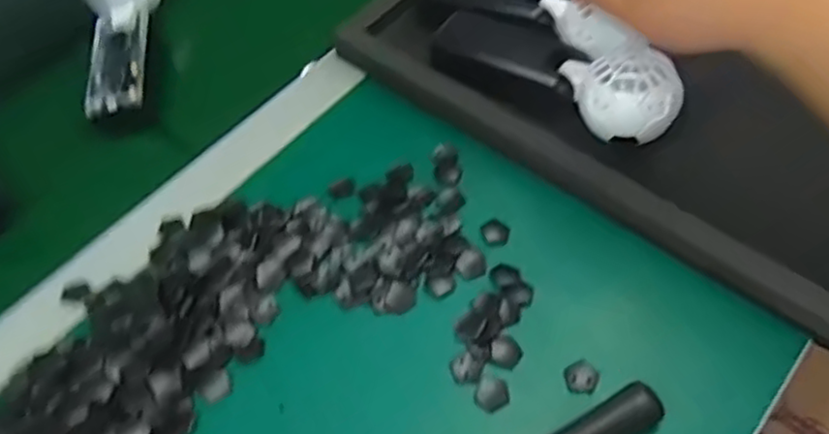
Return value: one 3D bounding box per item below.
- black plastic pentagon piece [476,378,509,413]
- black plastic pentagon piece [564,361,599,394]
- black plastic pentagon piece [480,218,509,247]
[{"bbox_3d":[0.044,0.100,0.409,0.018,0.004,0.018,-8,55,-1],"label":"black plastic pentagon piece"},{"bbox_3d":[0.096,0.092,0.412,0.020,0.004,0.019,-30,59,-15],"label":"black plastic pentagon piece"},{"bbox_3d":[0.053,0.010,0.470,0.018,0.004,0.020,-9,55,-2],"label":"black plastic pentagon piece"}]

